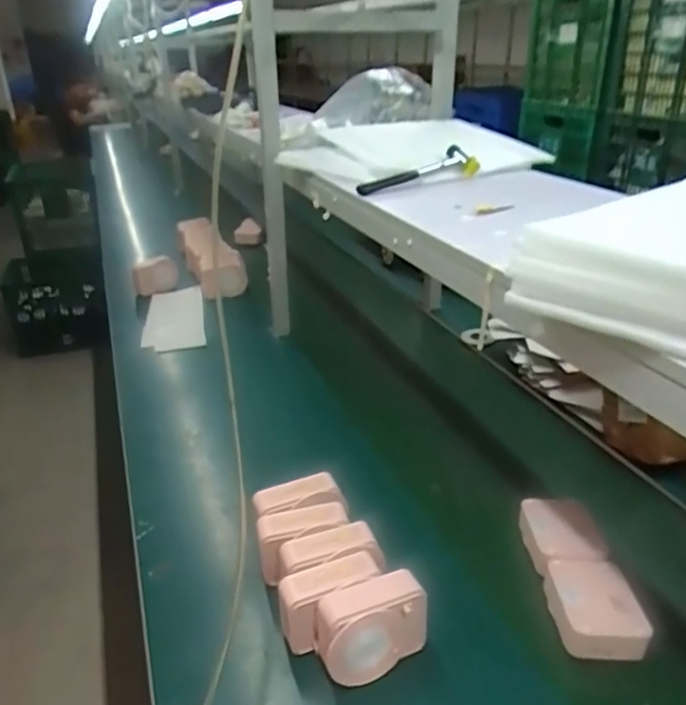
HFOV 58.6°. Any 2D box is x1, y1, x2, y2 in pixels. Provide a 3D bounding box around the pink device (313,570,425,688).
[{"bbox_3d":[0.036,0.332,0.741,0.130,0.085,0.066,-12,29,-21],"label":"pink device"}]

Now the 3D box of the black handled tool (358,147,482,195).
[{"bbox_3d":[0.143,-0.322,1.074,0.260,0.055,0.045,-22,33,-34],"label":"black handled tool"}]

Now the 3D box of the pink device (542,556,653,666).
[{"bbox_3d":[0.328,0.335,0.799,0.105,0.051,0.126,1,27,4],"label":"pink device"}]

